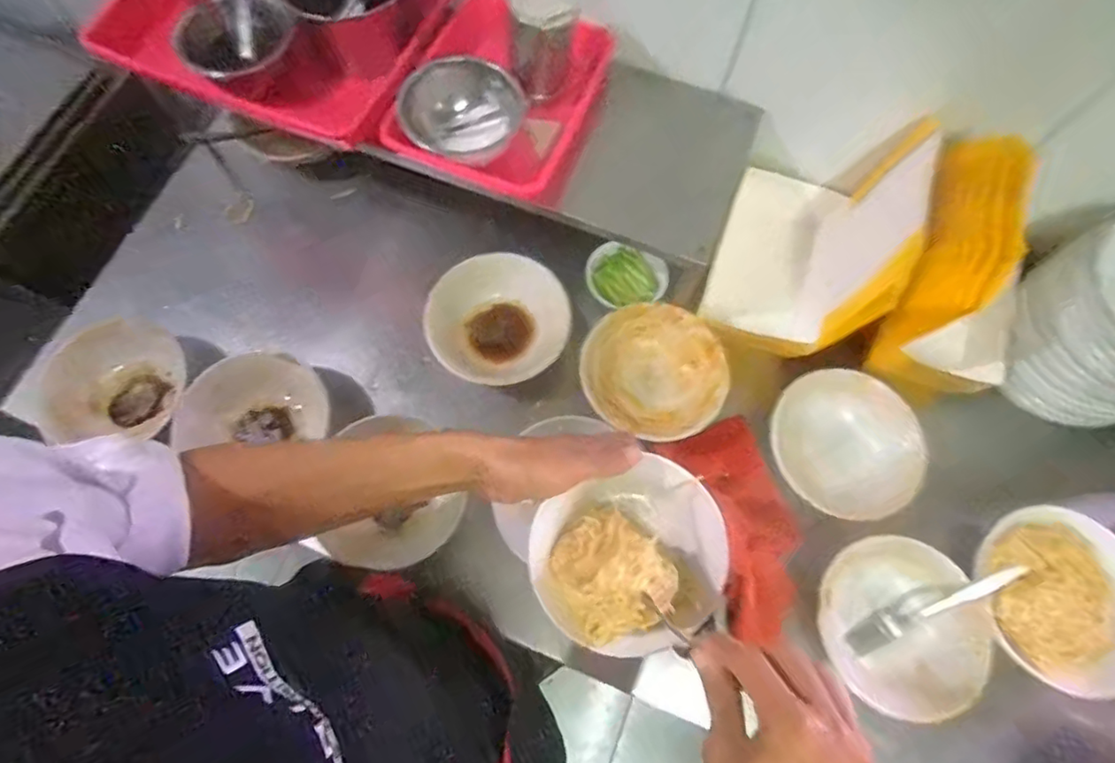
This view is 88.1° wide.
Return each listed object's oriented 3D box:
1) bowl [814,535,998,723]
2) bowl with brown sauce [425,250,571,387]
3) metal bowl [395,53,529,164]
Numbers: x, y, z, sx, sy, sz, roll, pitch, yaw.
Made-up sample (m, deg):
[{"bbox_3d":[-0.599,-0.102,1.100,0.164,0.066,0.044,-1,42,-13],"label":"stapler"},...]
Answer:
[{"bbox_3d":[0.325,0.233,0.560,0.149,0.056,0.152,0,71,0],"label":"bowl"},{"bbox_3d":[-0.067,-0.067,0.672,0.156,0.052,0.155,0,71,0],"label":"bowl with brown sauce"},{"bbox_3d":[-0.097,-0.277,0.592,0.099,0.054,0.100,0,71,0],"label":"metal bowl"}]

